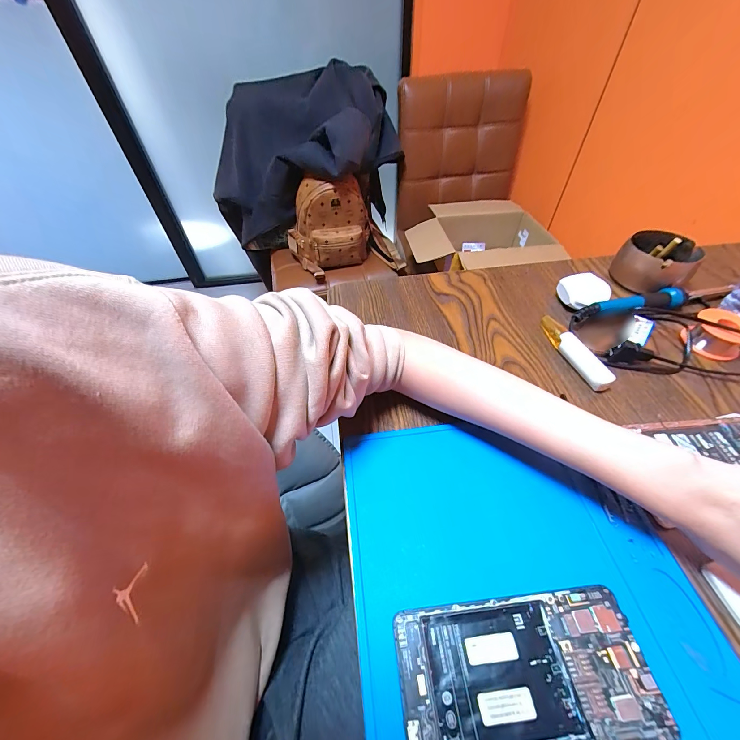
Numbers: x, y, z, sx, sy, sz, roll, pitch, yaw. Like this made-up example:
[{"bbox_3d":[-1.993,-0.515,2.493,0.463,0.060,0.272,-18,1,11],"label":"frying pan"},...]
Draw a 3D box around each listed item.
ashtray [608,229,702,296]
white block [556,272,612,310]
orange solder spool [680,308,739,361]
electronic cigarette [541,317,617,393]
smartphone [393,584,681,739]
[{"bbox_3d":[0.378,-0.142,0.433,0.077,0.052,0.083,-1,50,1],"label":"ashtray"},{"bbox_3d":[0.267,-0.096,0.410,0.055,0.029,0.053,36,60,28],"label":"white block"},{"bbox_3d":[0.388,-0.042,0.357,0.049,0.035,0.051,-1,50,1],"label":"orange solder spool"},{"bbox_3d":[0.219,-0.022,0.354,0.019,0.023,0.101,-13,51,-9],"label":"electronic cigarette"},{"bbox_3d":[0.091,0.182,0.196,0.145,0.009,0.072,-6,50,-3],"label":"smartphone"}]

